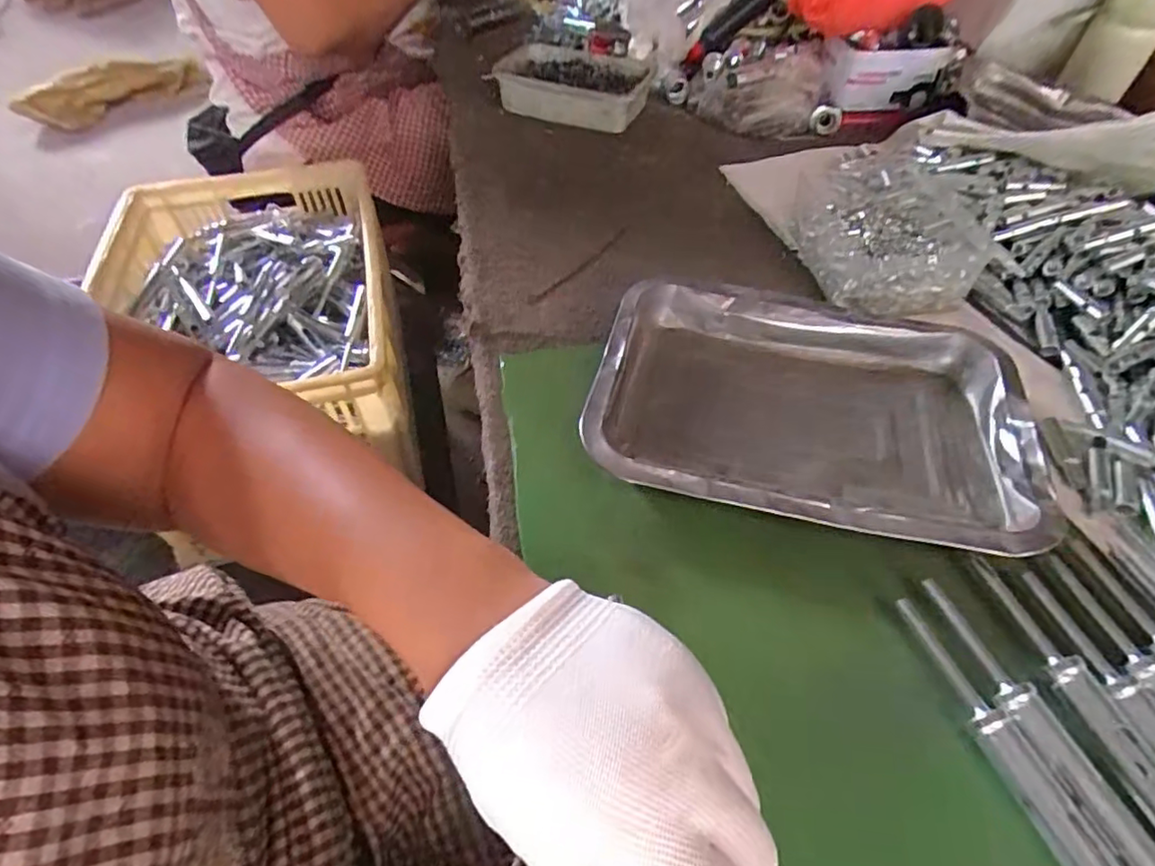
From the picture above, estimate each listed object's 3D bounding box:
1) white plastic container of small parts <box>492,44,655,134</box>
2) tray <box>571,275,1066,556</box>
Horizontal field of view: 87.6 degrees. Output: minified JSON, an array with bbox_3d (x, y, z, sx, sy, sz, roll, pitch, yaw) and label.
[{"bbox_3d":[-0.002,-0.426,0.750,0.183,0.055,0.142,6,50,5],"label":"white plastic container of small parts"},{"bbox_3d":[0.143,-0.018,0.379,0.254,0.037,0.181,9,50,11],"label":"tray"}]

